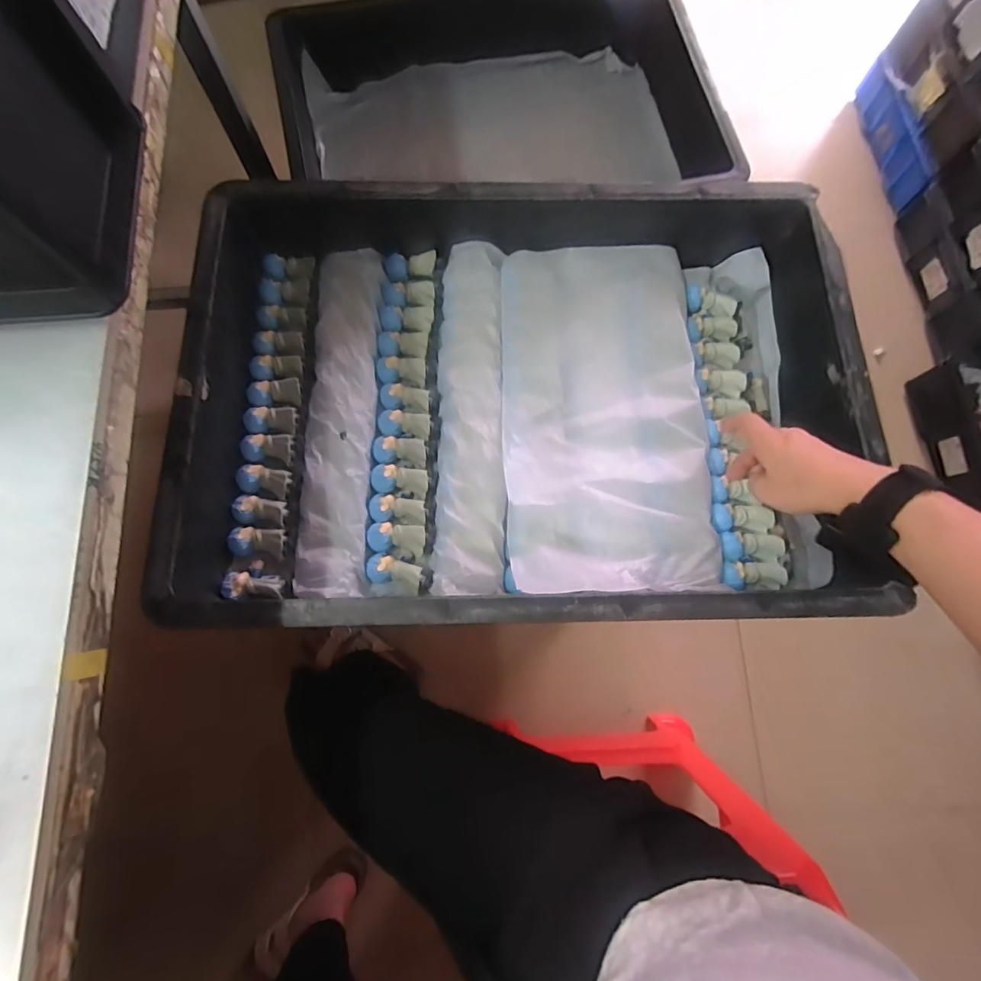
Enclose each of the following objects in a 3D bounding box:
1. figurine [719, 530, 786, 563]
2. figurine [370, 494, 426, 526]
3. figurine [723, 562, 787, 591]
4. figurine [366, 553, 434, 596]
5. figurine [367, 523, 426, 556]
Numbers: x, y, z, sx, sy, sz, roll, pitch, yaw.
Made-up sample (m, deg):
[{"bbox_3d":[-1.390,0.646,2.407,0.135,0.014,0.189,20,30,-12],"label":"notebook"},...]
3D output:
[{"bbox_3d":[0.241,0.052,0.472,0.056,0.019,0.027,-5,75,-3],"label":"figurine"},{"bbox_3d":[-0.086,0.018,0.478,0.054,0.022,0.027,6,75,0],"label":"figurine"},{"bbox_3d":[0.238,0.078,0.460,0.054,0.021,0.025,-1,75,-2],"label":"figurine"},{"bbox_3d":[-0.082,0.076,0.460,0.062,0.028,0.025,16,75,3],"label":"figurine"},{"bbox_3d":[-0.086,0.045,0.467,0.053,0.025,0.025,7,75,0],"label":"figurine"}]

